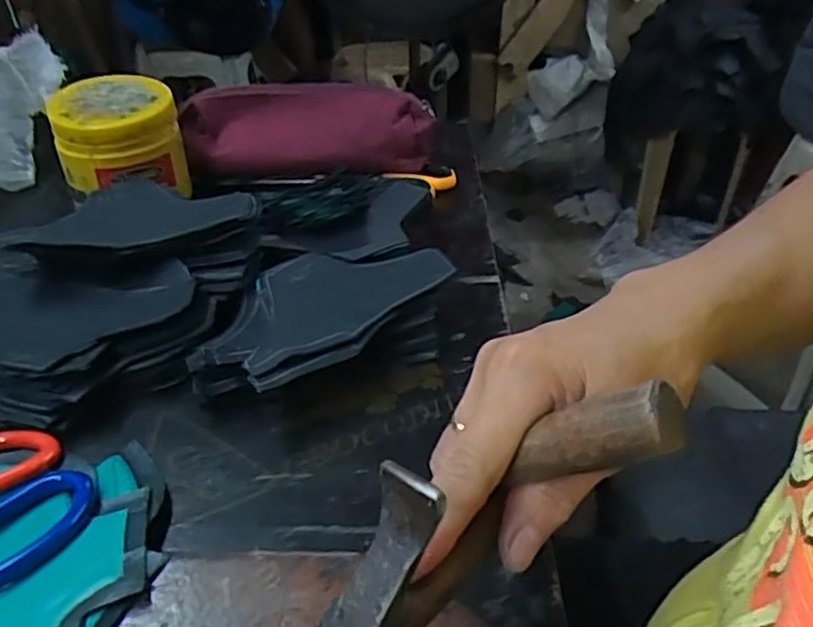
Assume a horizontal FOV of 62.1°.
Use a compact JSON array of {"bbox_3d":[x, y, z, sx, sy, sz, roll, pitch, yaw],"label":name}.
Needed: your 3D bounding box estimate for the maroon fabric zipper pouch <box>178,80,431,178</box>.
[{"bbox_3d":[-0.093,-0.171,0.630,0.233,0.070,0.052,-1,36,-1],"label":"maroon fabric zipper pouch"}]

